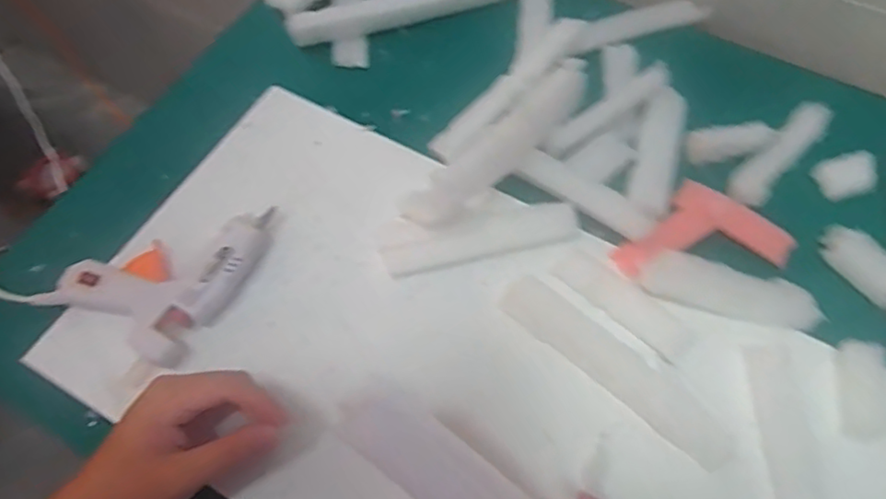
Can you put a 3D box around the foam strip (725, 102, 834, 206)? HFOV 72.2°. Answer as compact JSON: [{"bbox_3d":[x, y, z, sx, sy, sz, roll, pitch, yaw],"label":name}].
[{"bbox_3d":[0.290,-0.083,0.517,0.124,0.019,0.032,-39,69,-18],"label":"foam strip"}]

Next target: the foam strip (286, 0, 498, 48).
[{"bbox_3d":[-0.030,-0.240,0.587,0.236,0.021,0.025,-18,64,-9],"label":"foam strip"}]

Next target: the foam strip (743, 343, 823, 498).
[{"bbox_3d":[0.229,0.129,0.404,0.030,0.007,0.134,1,62,1],"label":"foam strip"}]

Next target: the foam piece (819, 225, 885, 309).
[{"bbox_3d":[0.328,0.012,0.471,0.031,0.017,0.070,-34,67,-16],"label":"foam piece"}]

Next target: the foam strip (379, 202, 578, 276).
[{"bbox_3d":[0.030,-0.008,0.472,0.153,0.014,0.025,-13,63,-6],"label":"foam strip"}]

